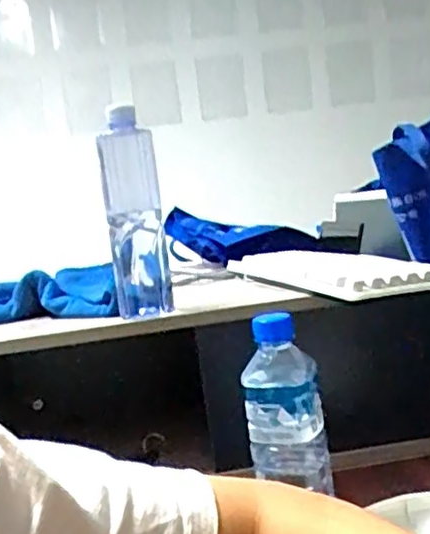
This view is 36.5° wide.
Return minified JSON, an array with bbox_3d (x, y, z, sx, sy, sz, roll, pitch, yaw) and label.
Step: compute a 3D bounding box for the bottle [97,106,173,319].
[{"bbox_3d":[-0.090,-0.056,0.727,0.062,0.224,0.051,-8,4,-5],"label":"bottle"}]

